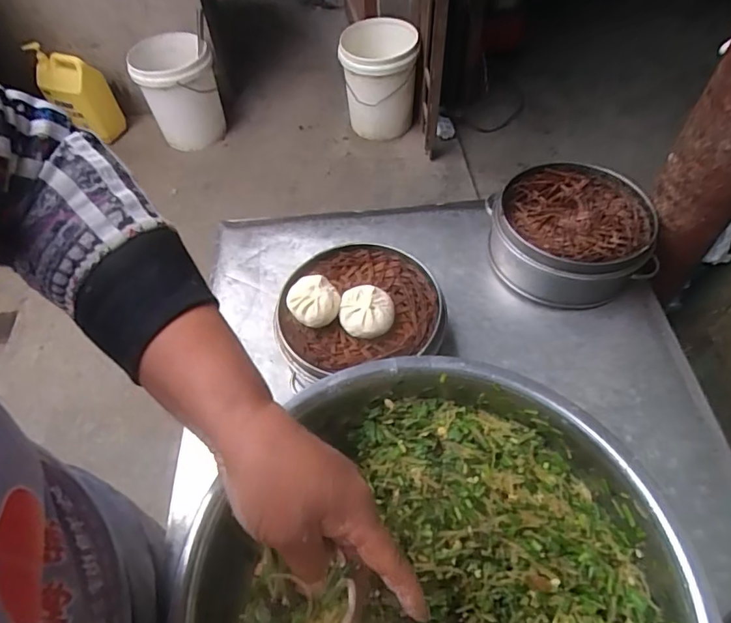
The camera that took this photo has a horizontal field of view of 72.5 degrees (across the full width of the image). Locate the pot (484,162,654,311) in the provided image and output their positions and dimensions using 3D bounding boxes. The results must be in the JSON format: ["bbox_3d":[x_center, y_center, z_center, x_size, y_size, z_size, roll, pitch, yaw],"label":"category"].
[{"bbox_3d":[0.265,-0.097,0.660,0.191,0.095,0.183,-1,53,2],"label":"pot"}]

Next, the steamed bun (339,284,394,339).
[{"bbox_3d":[0.001,0.001,0.554,0.059,0.034,0.054,3,53,5],"label":"steamed bun"}]

